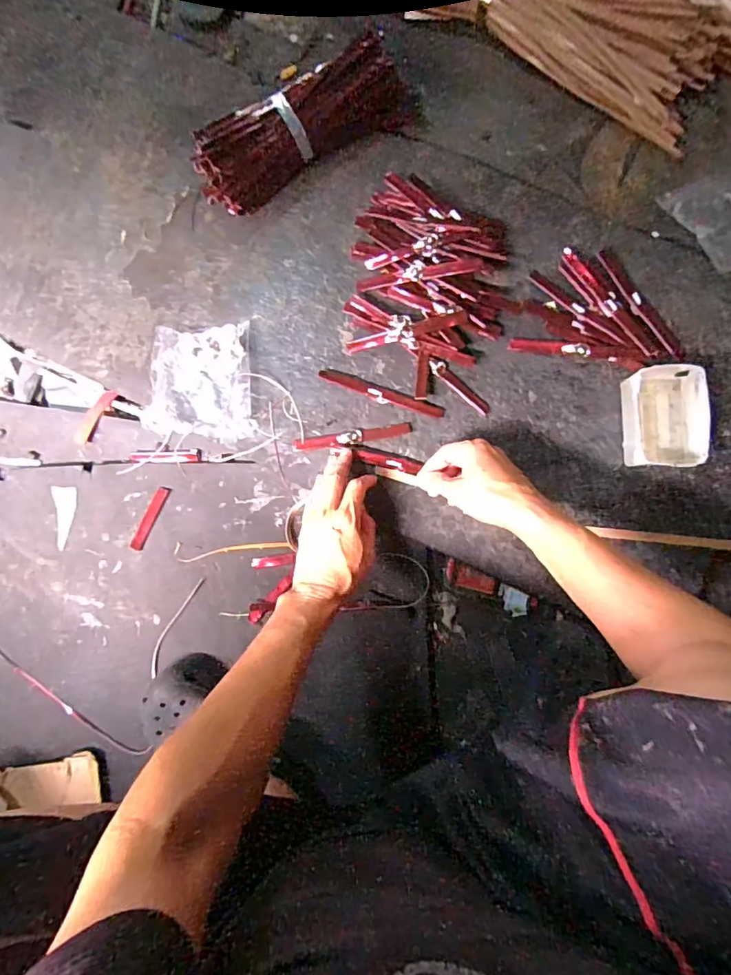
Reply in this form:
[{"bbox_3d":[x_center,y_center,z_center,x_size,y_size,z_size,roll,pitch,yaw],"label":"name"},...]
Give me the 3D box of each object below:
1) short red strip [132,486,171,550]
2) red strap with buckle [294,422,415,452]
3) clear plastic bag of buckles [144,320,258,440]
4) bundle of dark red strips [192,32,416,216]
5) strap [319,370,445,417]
[{"bbox_3d":[-0.263,0.037,0.601,0.016,0.004,0.083,25,88,7],"label":"short red strip"},{"bbox_3d":[-0.016,-0.059,0.578,0.138,0.008,0.018,-7,85,5],"label":"red strap with buckle"},{"bbox_3d":[-0.201,-0.127,0.596,0.122,0.035,0.148,-6,85,5],"label":"clear plastic bag of buckles"},{"bbox_3d":[-0.073,-0.418,0.583,0.263,0.067,0.075,-26,84,4],"label":"bundle of dark red strips"},{"bbox_3d":[0.018,-0.110,0.582,0.153,0.004,0.017,18,87,6],"label":"strap"}]

